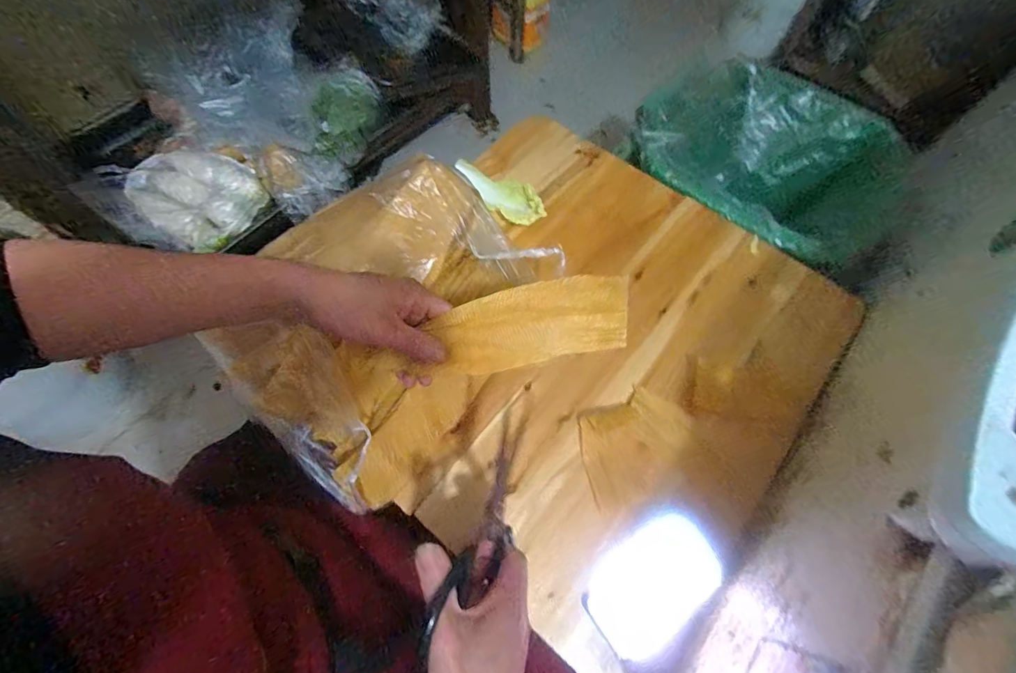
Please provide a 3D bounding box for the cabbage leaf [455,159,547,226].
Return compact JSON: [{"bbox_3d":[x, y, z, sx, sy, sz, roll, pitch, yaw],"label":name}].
[{"bbox_3d":[-0.015,-0.247,0.755,0.176,0.034,0.068,35,70,13],"label":"cabbage leaf"}]

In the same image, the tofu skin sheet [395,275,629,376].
[{"bbox_3d":[0.015,-0.009,0.390,0.180,0.009,0.071,-13,87,13],"label":"tofu skin sheet"}]

